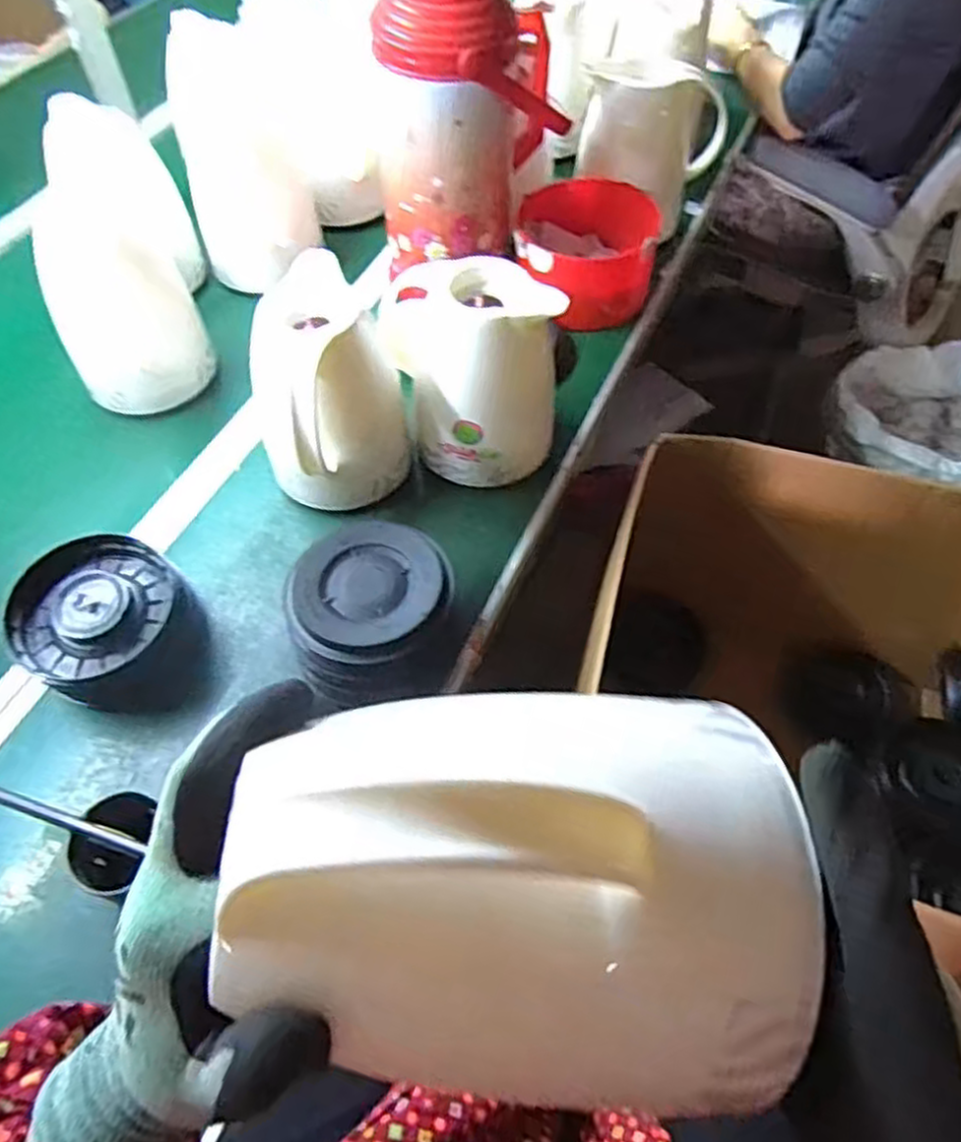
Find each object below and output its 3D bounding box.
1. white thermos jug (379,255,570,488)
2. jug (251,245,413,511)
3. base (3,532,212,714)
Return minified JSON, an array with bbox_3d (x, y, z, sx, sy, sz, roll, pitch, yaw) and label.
[{"bbox_3d":[0.000,-0.182,0.713,0.122,0.171,0.132,39,65,24],"label":"white thermos jug"},{"bbox_3d":[-0.143,-0.156,0.693,0.126,0.175,0.138,36,64,23],"label":"jug"},{"bbox_3d":[-0.304,0.039,0.615,0.141,0.063,0.141,5,63,-10],"label":"base"}]

